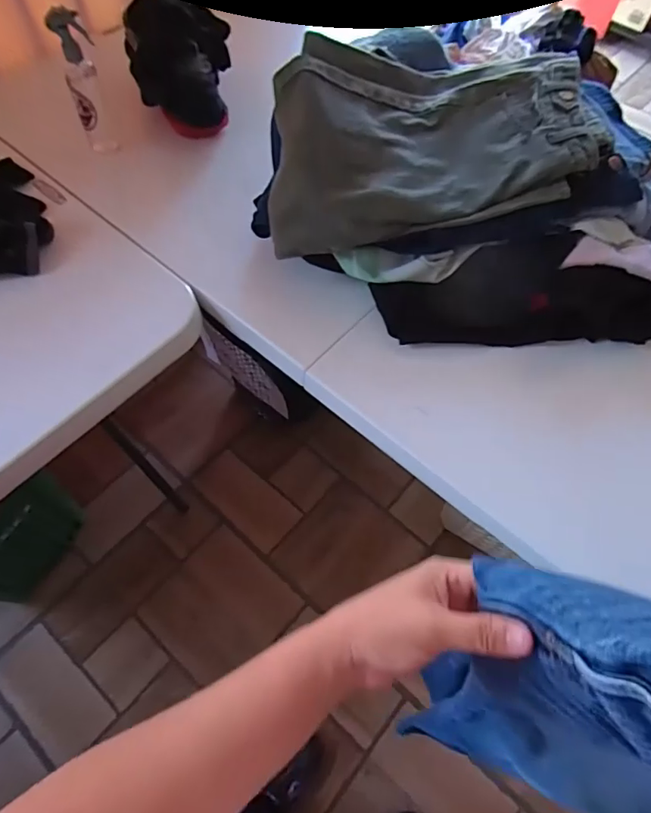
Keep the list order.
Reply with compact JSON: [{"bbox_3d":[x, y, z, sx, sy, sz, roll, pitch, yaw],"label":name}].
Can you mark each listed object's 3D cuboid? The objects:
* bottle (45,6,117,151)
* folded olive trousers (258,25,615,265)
[{"bbox_3d":[-0.382,-0.514,0.804,0.051,0.205,0.038,-17,63,-11],"label":"bottle"},{"bbox_3d":[0.129,-0.365,0.685,0.403,0.130,0.265,-5,61,-5],"label":"folded olive trousers"}]

